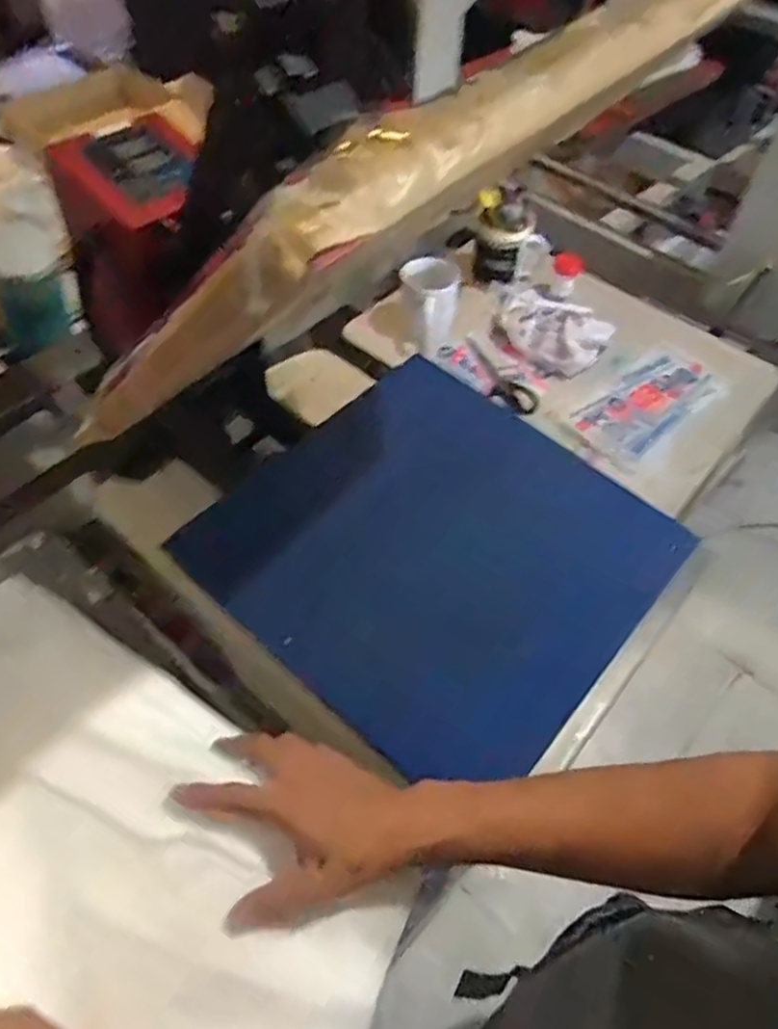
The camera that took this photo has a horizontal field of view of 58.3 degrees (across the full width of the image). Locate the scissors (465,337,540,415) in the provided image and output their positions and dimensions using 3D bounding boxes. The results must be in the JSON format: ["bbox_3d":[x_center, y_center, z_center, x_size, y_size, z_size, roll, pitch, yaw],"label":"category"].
[{"bbox_3d":[0.157,-0.198,0.987,0.053,0.015,0.153,-20,56,-17],"label":"scissors"}]

